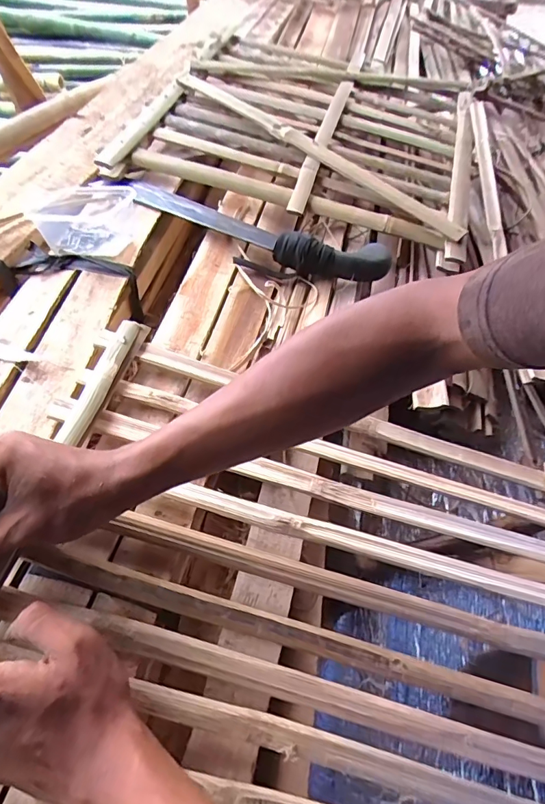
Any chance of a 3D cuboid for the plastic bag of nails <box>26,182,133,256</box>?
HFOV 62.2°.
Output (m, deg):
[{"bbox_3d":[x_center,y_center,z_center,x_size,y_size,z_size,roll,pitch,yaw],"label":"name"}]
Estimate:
[{"bbox_3d":[-0.219,-0.223,0.534,0.111,0.054,0.117,-8,51,-8],"label":"plastic bag of nails"}]

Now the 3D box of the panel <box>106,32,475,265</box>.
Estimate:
[{"bbox_3d":[0.065,-0.464,0.733,0.525,0.029,0.529,11,58,-1],"label":"panel"}]

